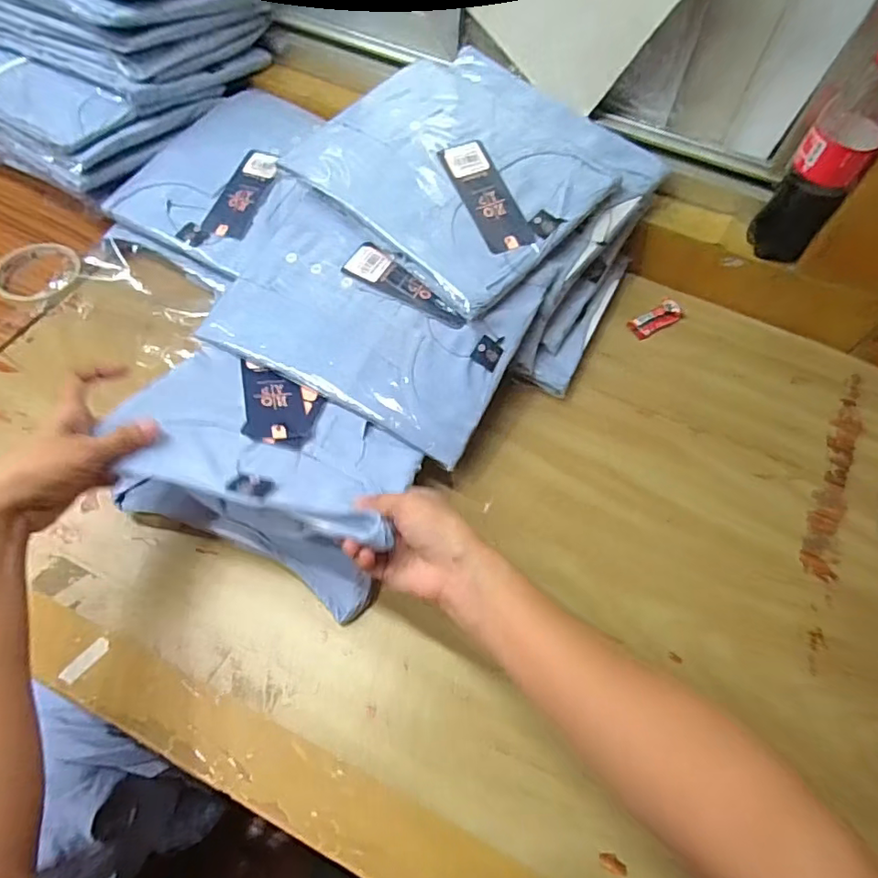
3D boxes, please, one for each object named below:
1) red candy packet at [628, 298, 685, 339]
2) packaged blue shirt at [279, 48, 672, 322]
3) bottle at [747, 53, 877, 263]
[{"bbox_3d":[0.231,-0.129,0.587,0.060,0.008,0.025,-26,65,-17],"label":"red candy packet"},{"bbox_3d":[0.037,-0.272,0.536,0.272,0.047,0.253,-40,71,-20],"label":"packaged blue shirt"},{"bbox_3d":[0.342,-0.240,0.485,0.059,0.179,0.048,39,65,17],"label":"bottle"}]

